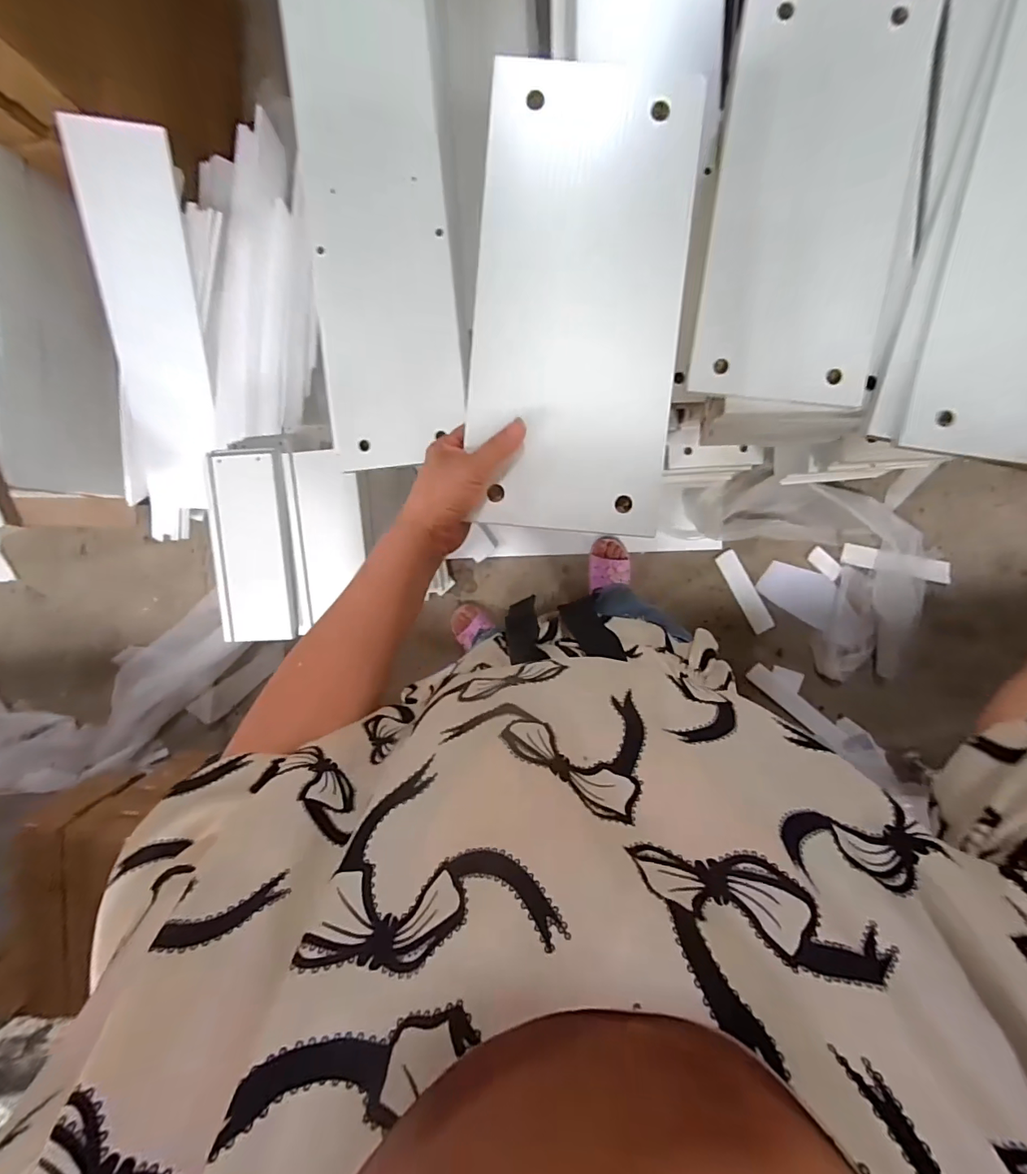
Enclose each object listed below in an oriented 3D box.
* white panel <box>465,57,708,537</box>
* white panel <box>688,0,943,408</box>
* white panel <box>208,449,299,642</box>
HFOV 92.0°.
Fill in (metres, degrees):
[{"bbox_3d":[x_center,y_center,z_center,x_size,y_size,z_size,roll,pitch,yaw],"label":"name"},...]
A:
[{"bbox_3d":[0.052,-0.227,0.399,0.164,0.022,0.356,2,96,4],"label":"white panel"},{"bbox_3d":[0.273,-0.353,0.458,0.177,0.021,0.347,8,96,3],"label":"white panel"},{"bbox_3d":[-0.421,-0.063,0.801,0.129,0.019,0.305,-1,96,4],"label":"white panel"}]

